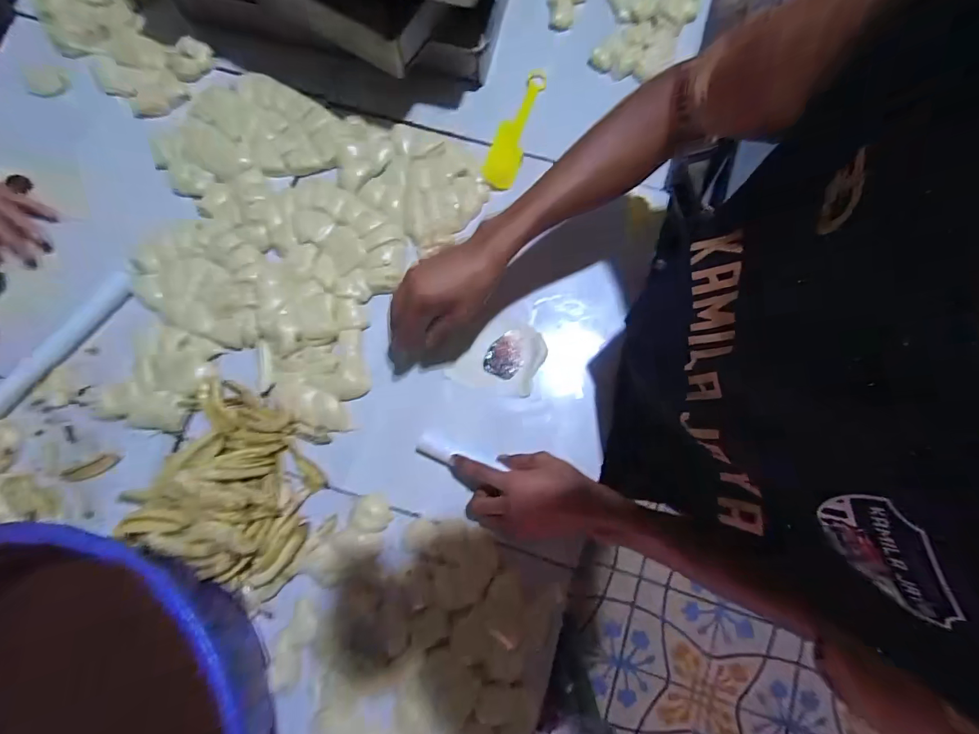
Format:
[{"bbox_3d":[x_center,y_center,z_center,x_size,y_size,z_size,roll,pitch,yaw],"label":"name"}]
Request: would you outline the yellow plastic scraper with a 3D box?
[{"bbox_3d":[0.038,-0.335,0.582,0.045,0.007,0.192,19,79,5],"label":"yellow plastic scraper"}]

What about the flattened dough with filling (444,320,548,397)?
[{"bbox_3d":[0.011,-0.015,0.521,0.110,0.012,0.087,11,78,4],"label":"flattened dough with filling"}]

